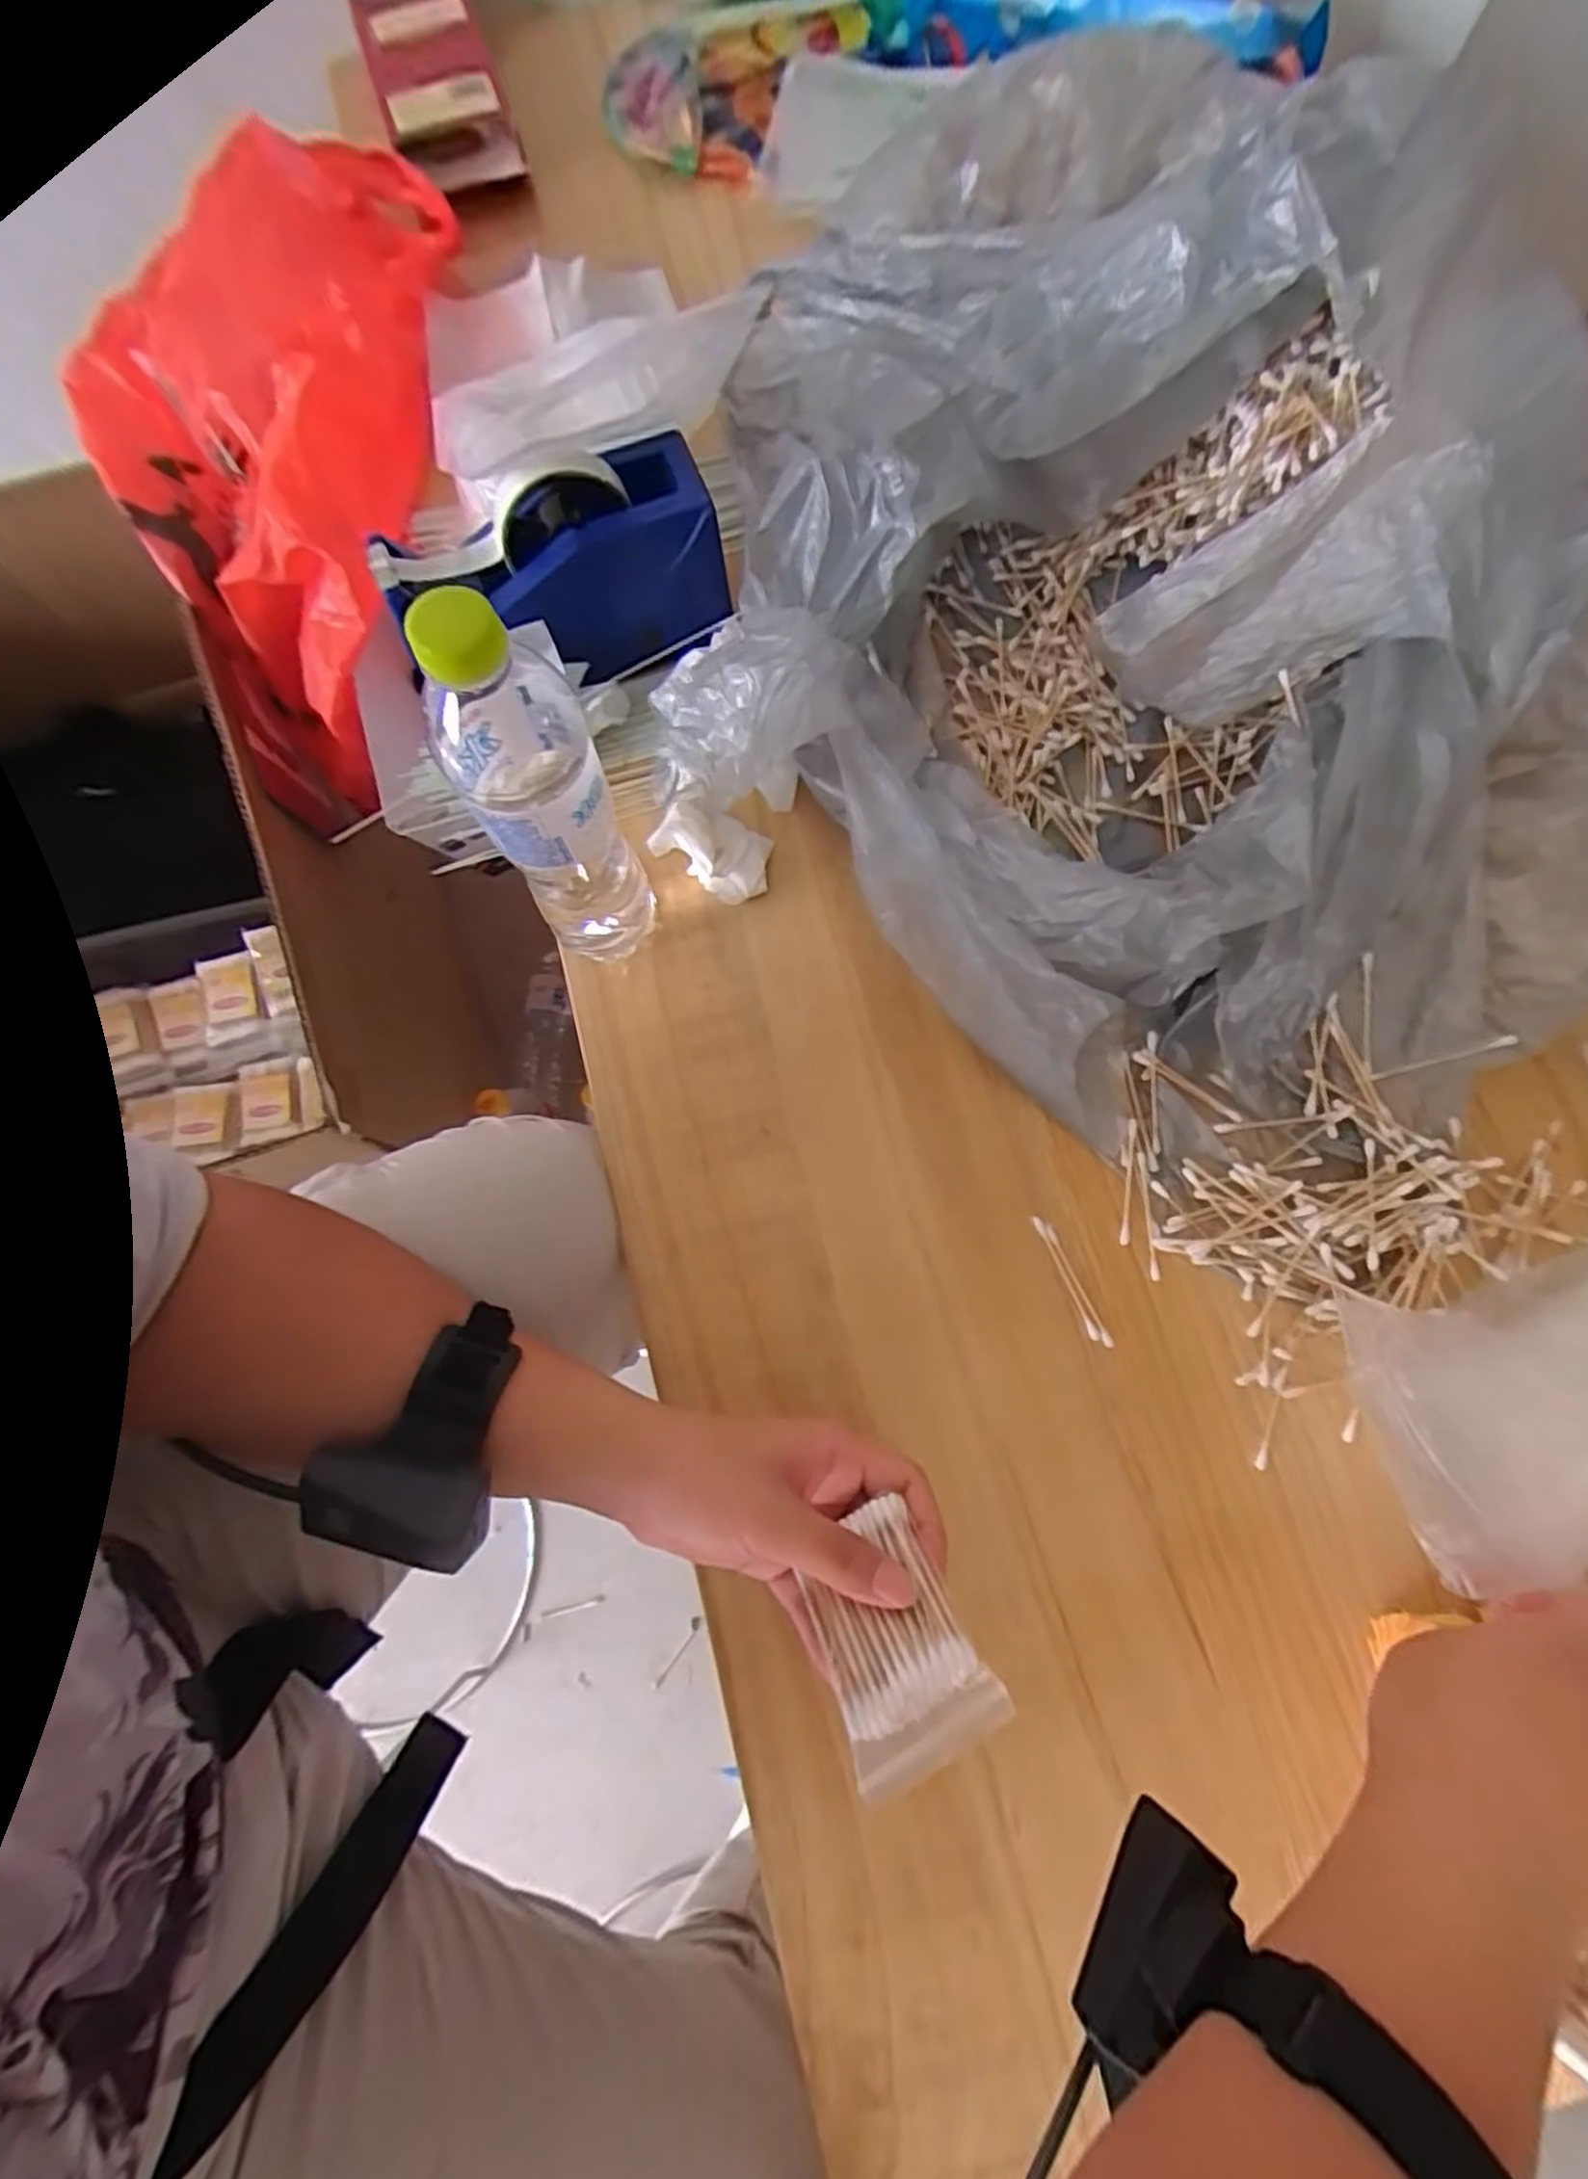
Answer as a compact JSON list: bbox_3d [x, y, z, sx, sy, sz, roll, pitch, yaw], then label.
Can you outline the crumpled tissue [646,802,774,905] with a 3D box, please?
[{"bbox_3d":[-0.049,-0.156,0.490,0.077,0.037,0.053,37,80,9],"label":"crumpled tissue"}]

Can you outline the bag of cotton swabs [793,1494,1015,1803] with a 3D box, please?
[{"bbox_3d":[0.038,0.220,0.310,0.060,0.011,0.085,-35,42,0],"label":"bag of cotton swabs"}]

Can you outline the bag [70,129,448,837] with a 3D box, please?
[{"bbox_3d":[-0.373,-0.491,0.653,0.324,0.250,0.382,-26,77,-5],"label":"bag"}]

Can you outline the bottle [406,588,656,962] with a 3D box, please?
[{"bbox_3d":[-0.122,-0.137,0.383,0.060,0.240,0.068,-31,78,-6],"label":"bottle"}]

